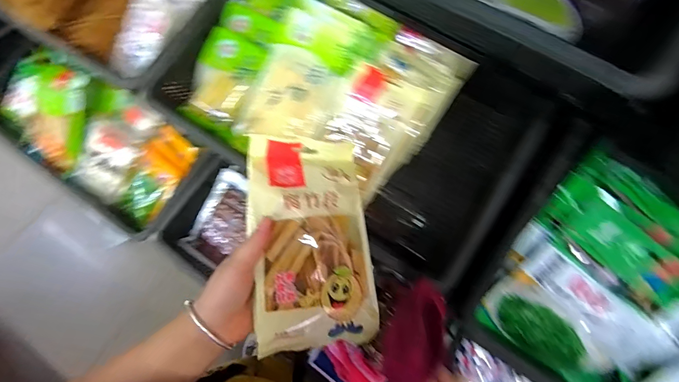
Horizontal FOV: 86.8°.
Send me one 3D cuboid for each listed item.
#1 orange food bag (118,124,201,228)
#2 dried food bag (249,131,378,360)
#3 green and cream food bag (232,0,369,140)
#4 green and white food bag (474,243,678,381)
[{"bbox_3d":[-0.410,-0.037,0.824,0.121,0.055,0.202,31,94,16],"label":"orange food bag"},{"bbox_3d":[-0.030,0.045,0.368,0.115,0.050,0.212,-6,68,-5],"label":"dried food bag"},{"bbox_3d":[-0.066,-0.194,0.616,0.158,0.026,0.247,26,95,15],"label":"green and cream food bag"},{"bbox_3d":[0.310,0.185,0.490,0.193,0.033,0.149,38,115,8],"label":"green and white food bag"}]

